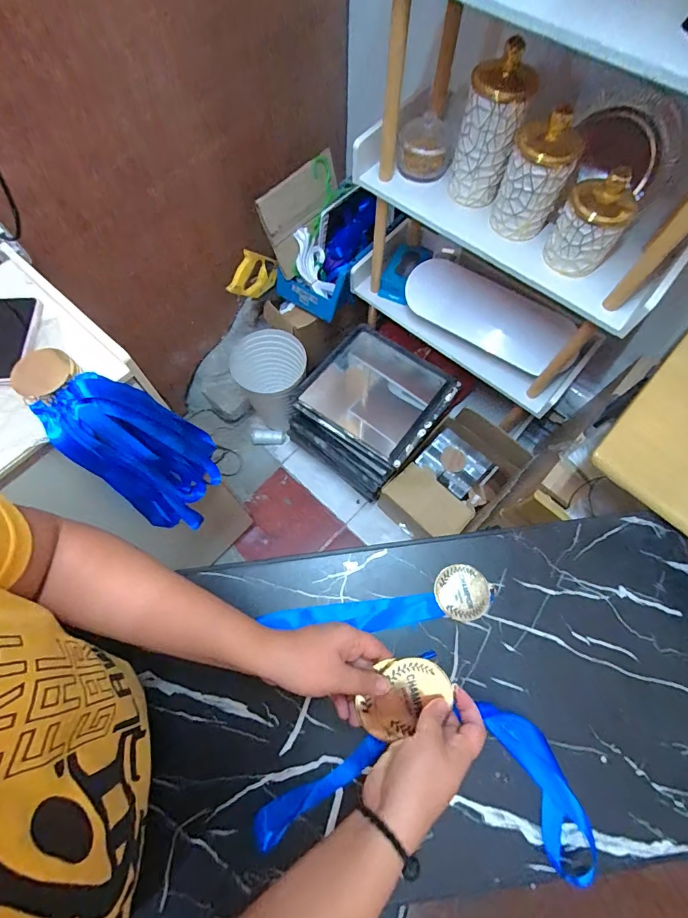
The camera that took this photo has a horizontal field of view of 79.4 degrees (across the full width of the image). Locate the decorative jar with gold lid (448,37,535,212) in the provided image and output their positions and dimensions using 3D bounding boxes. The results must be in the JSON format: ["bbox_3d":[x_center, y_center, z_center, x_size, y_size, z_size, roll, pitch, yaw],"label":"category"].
[{"bbox_3d":[0.249,-0.569,0.724,0.093,0.204,0.082,11,69,4],"label":"decorative jar with gold lid"}]

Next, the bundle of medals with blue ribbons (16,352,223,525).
[{"bbox_3d":[-0.331,-0.013,0.663,0.159,0.377,0.158,0,68,0],"label":"bundle of medals with blue ribbons"}]

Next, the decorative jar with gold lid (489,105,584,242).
[{"bbox_3d":[0.323,-0.476,0.705,0.101,0.174,0.088,26,70,9],"label":"decorative jar with gold lid"}]

